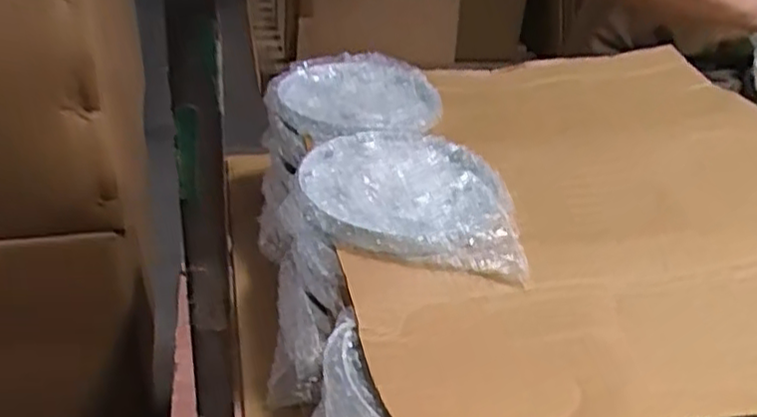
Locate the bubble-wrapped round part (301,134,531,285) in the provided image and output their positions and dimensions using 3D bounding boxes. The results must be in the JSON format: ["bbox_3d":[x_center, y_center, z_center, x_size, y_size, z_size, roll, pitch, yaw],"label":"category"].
[{"bbox_3d":[0.019,-0.009,0.481,0.135,0.022,0.152,3,31,-4],"label":"bubble-wrapped round part"}]

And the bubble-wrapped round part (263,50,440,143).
[{"bbox_3d":[-0.012,-0.095,0.582,0.146,0.022,0.137,4,31,-3],"label":"bubble-wrapped round part"}]

